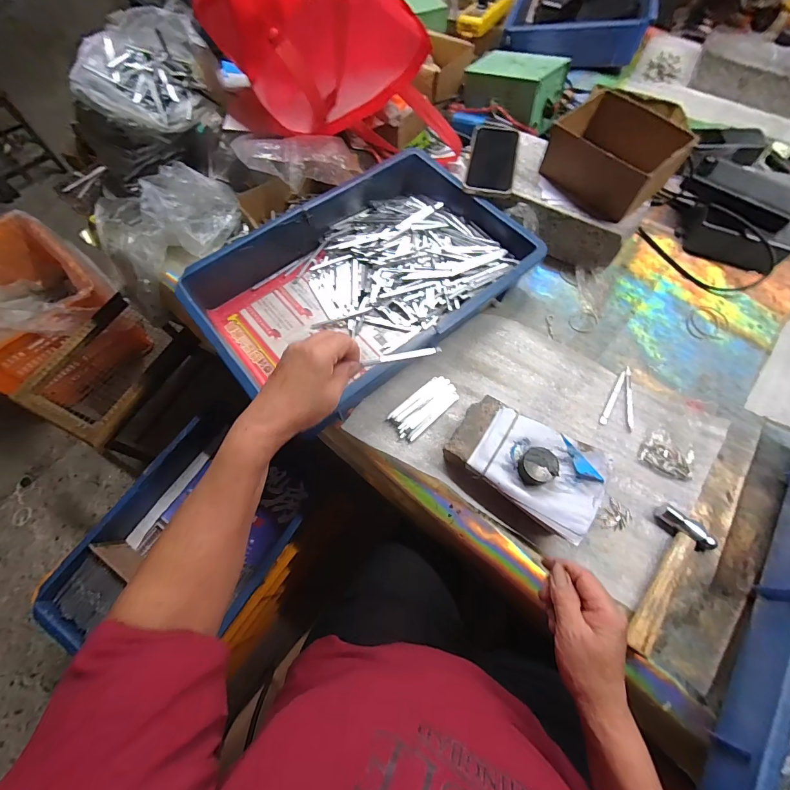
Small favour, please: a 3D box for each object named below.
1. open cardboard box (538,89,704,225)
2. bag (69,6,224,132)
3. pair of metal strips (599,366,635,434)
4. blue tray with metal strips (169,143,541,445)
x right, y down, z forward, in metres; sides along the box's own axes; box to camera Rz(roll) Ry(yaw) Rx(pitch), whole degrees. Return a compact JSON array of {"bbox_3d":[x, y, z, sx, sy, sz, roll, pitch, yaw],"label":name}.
[{"bbox_3d":[0.305,-0.338,0.510,0.129,0.084,0.157,-33,69,-13],"label":"open cardboard box"},{"bbox_3d":[-0.379,-0.487,0.563,0.182,0.099,0.143,-8,66,-3],"label":"bag"},{"bbox_3d":[0.308,0.006,0.485,0.040,0.004,0.095,29,69,13],"label":"pair of metal strips"},{"bbox_3d":[-0.044,-0.161,0.525,0.427,0.079,0.289,-38,70,-15],"label":"blue tray with metal strips"}]

